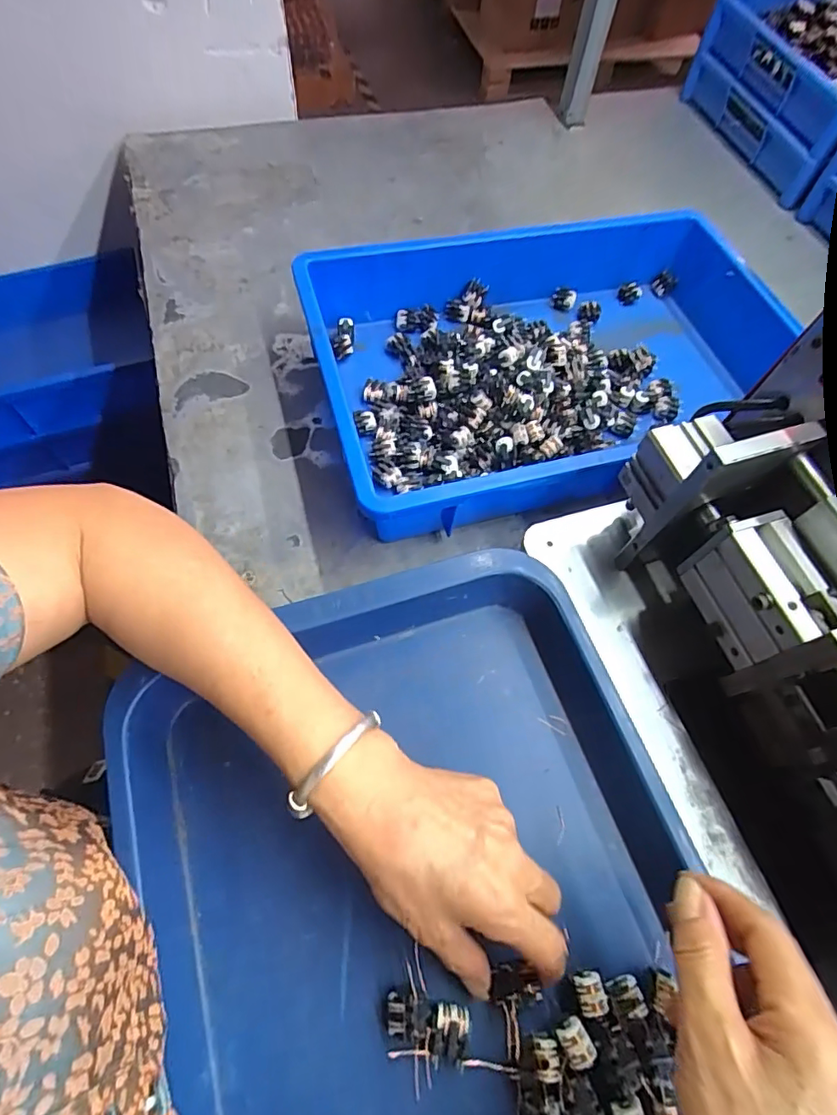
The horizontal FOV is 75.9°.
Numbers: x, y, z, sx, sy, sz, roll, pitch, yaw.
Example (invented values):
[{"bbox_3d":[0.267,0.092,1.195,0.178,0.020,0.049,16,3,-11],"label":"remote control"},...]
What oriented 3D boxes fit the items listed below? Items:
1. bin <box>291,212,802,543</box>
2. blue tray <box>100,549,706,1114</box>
[{"bbox_3d":[0.122,-0.178,0.484,0.414,0.070,0.276,-13,63,-11],"label":"bin"},{"bbox_3d":[0.008,0.194,0.285,0.289,0.055,0.369,-17,64,-13],"label":"blue tray"}]

